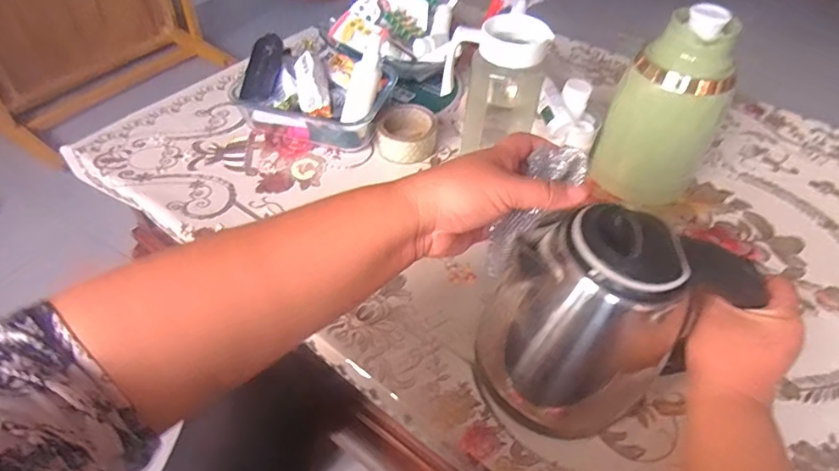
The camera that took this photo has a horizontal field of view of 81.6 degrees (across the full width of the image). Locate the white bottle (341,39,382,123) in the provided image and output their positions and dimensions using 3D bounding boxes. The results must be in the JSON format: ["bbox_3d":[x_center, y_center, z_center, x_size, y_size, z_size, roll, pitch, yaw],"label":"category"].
[{"bbox_3d":[-0.074,-0.203,0.651,0.030,0.114,0.032,-6,42,-46],"label":"white bottle"}]

